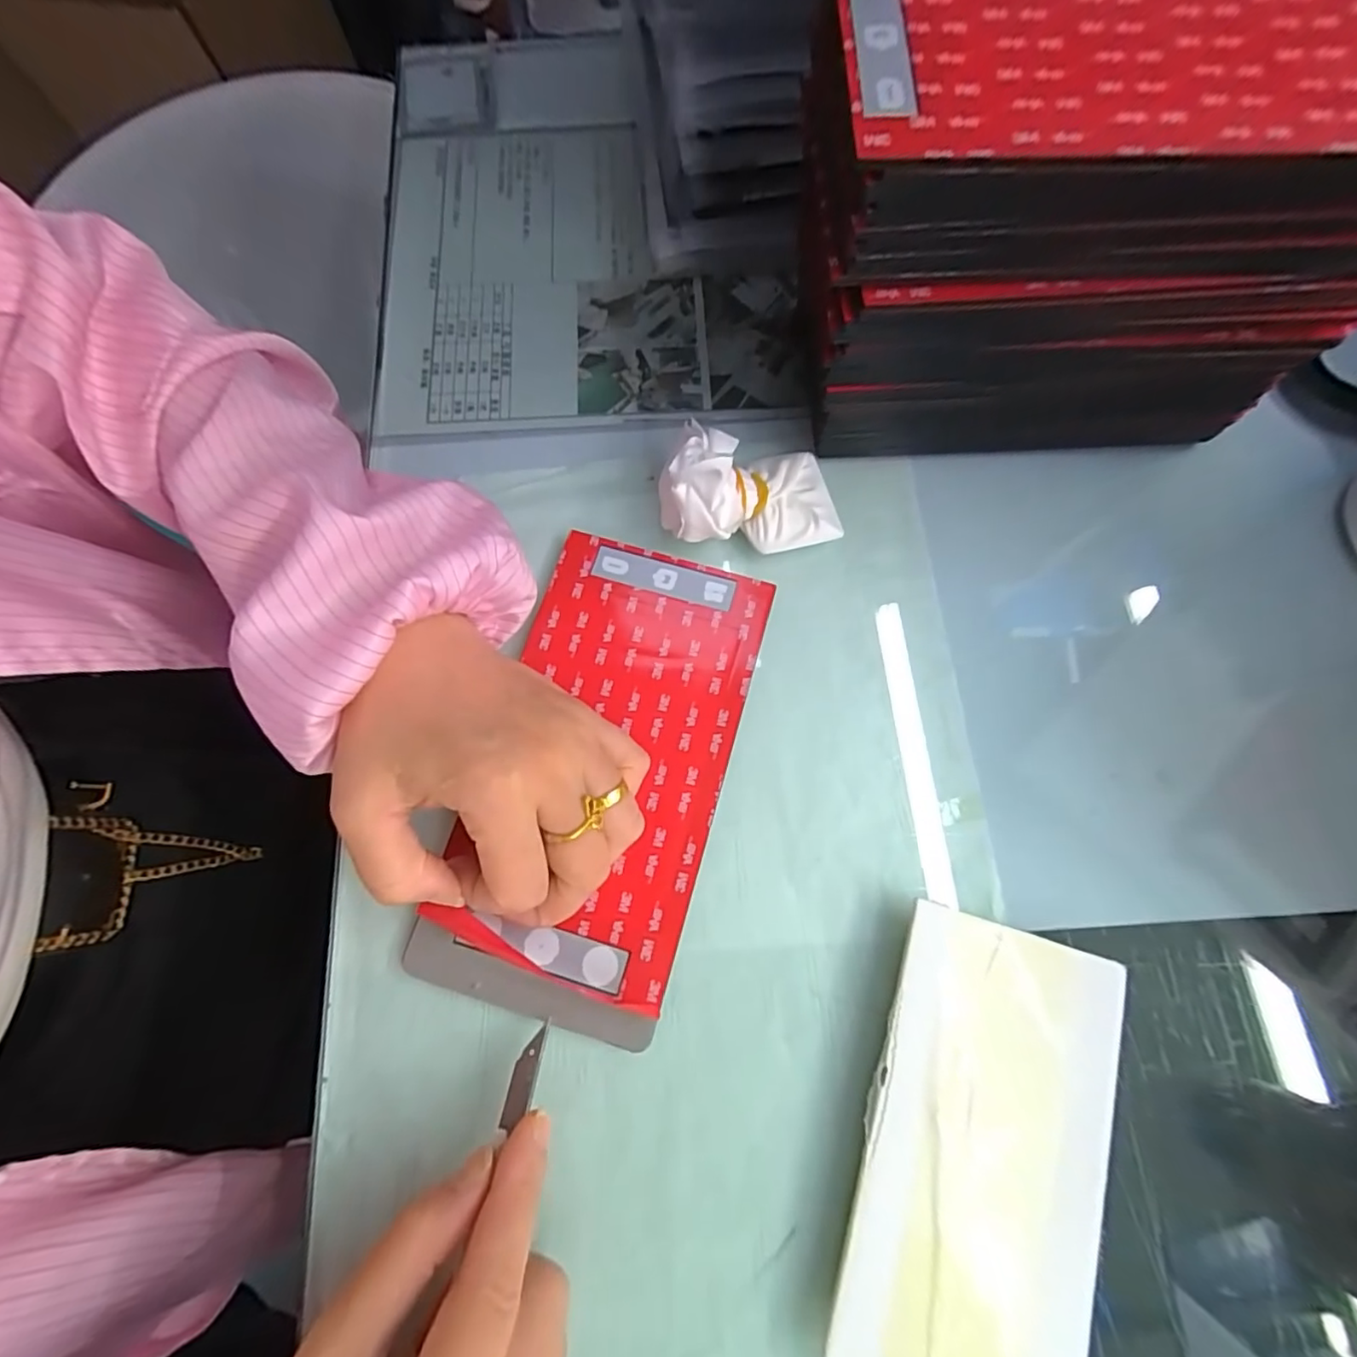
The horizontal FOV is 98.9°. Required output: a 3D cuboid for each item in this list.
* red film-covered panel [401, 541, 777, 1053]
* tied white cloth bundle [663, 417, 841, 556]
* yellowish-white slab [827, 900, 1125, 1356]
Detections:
[{"bbox_3d":[-0.030,0.036,0.244,0.105,0.008,0.198,11,74,5],"label":"red film-covered panel"},{"bbox_3d":[0.032,-0.088,0.264,0.080,0.040,0.049,-6,73,0],"label":"tied white cloth bundle"},{"bbox_3d":[0.107,0.167,0.207,0.080,0.014,0.149,16,74,6],"label":"yellowish-white slab"}]

